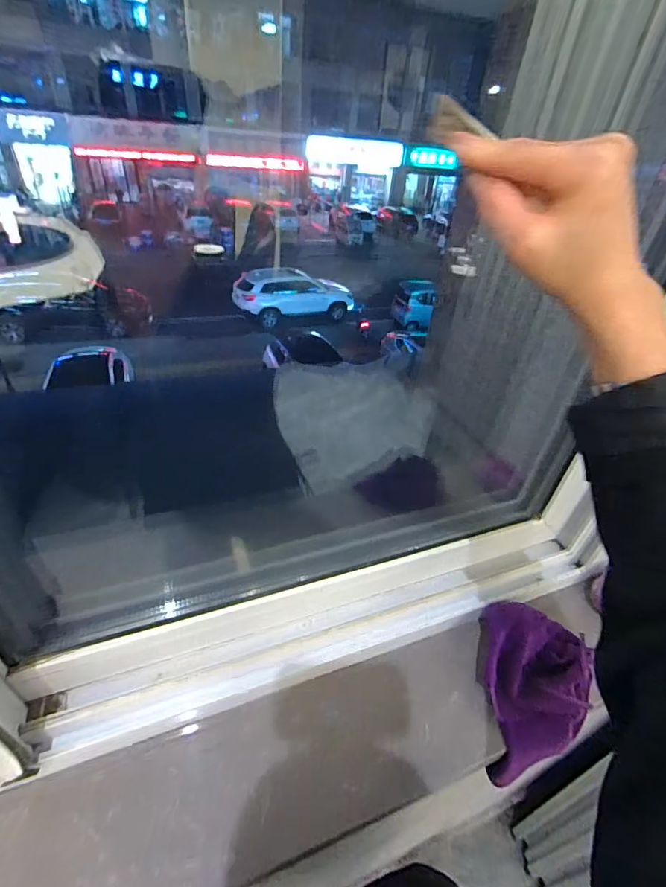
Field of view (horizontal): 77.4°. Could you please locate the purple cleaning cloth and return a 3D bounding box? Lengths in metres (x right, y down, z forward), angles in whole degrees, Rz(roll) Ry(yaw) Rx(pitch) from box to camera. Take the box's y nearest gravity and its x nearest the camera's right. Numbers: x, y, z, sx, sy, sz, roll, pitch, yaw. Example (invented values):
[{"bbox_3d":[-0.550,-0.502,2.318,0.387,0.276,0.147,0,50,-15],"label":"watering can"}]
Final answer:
[{"bbox_3d":[0.217,0.268,0.457,0.103,0.040,0.163,12,68,12],"label":"purple cleaning cloth"}]

